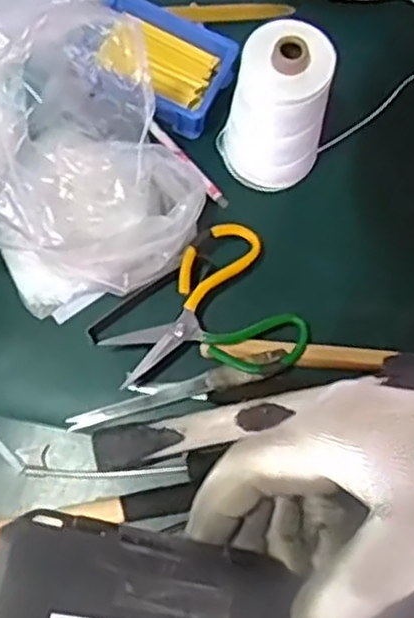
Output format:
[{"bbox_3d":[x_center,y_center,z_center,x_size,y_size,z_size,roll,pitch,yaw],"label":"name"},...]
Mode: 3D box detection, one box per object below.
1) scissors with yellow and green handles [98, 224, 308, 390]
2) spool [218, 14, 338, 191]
[{"bbox_3d":[-0.006,0.012,0.710,0.171,0.031,0.146,-26,77,-9],"label":"scissors with yellow and green handles"},{"bbox_3d":[0.066,-0.186,0.709,0.099,0.172,0.090,1,74,-2],"label":"spool"}]

